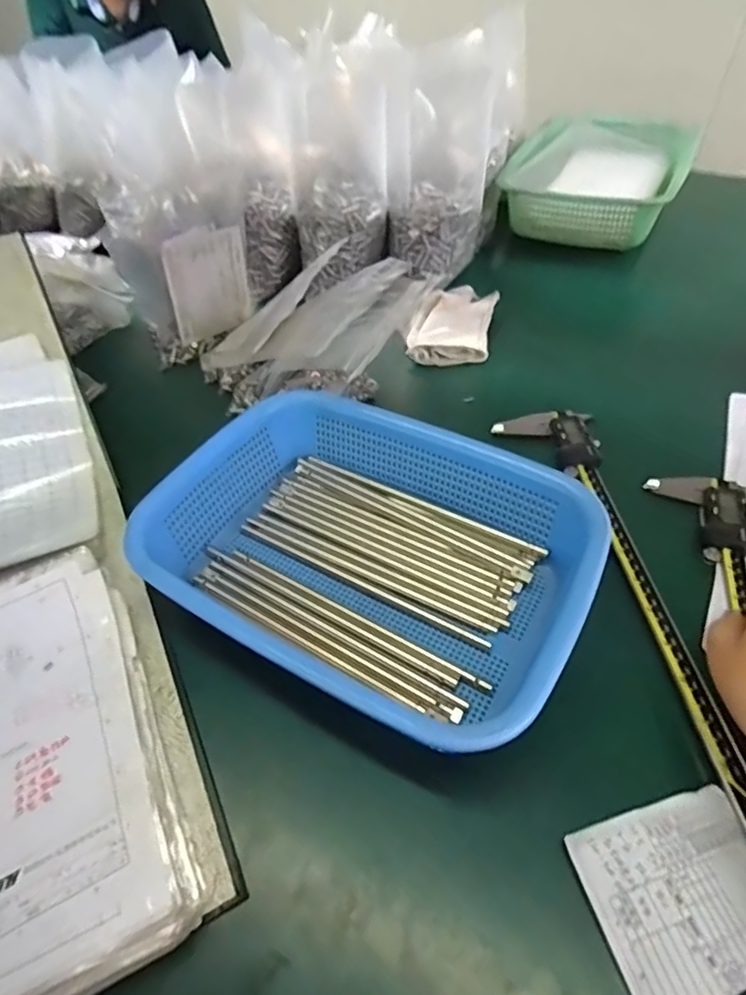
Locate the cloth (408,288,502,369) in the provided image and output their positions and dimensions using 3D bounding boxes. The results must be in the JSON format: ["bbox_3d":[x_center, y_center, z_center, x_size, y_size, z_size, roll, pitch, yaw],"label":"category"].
[{"bbox_3d":[0.090,-0.193,0.633,0.082,0.032,0.120,7,49,13],"label":"cloth"}]

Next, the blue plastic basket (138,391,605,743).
[{"bbox_3d":[0.000,0.034,0.397,0.284,0.077,0.205,20,53,23],"label":"blue plastic basket"}]

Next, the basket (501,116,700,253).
[{"bbox_3d":[0.307,-0.436,0.786,0.210,0.072,0.259,20,53,23],"label":"basket"}]

